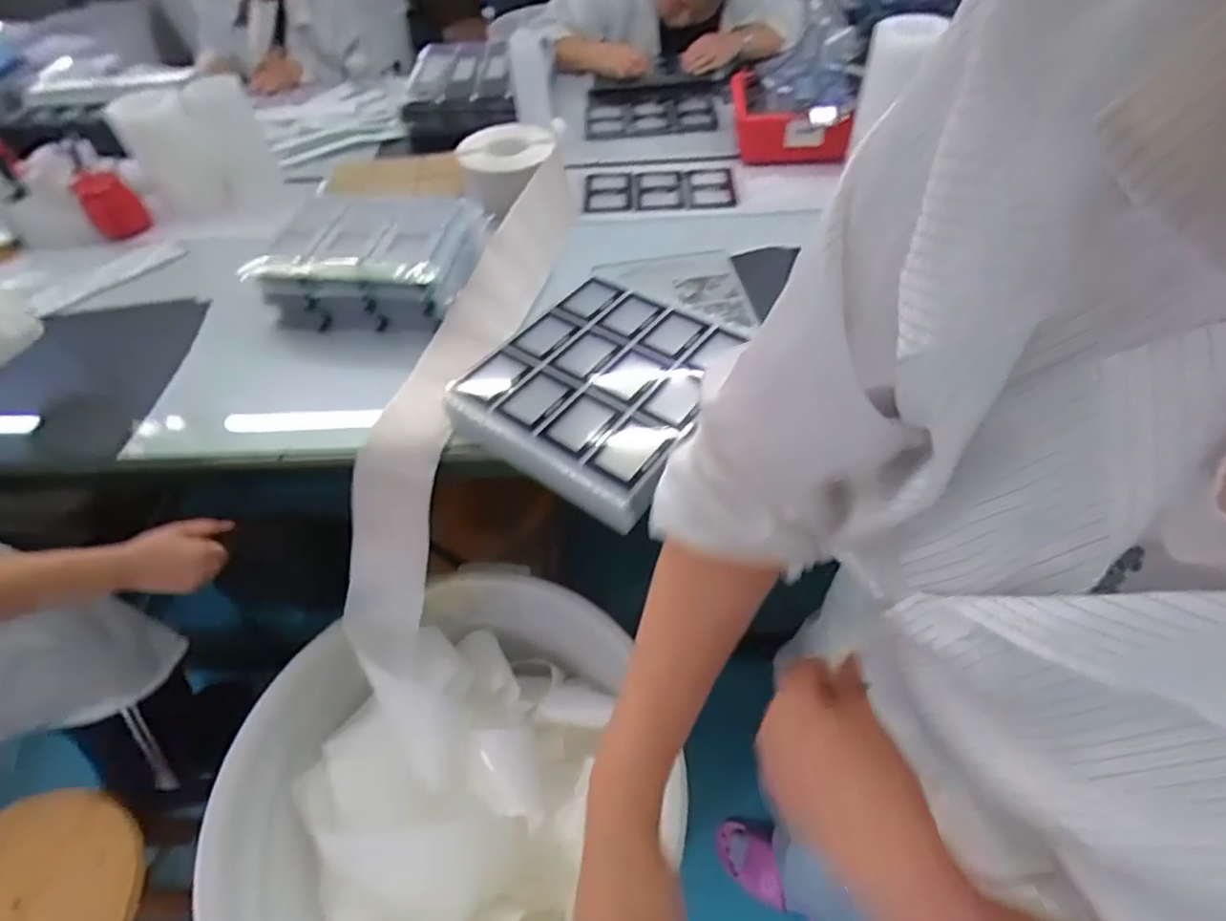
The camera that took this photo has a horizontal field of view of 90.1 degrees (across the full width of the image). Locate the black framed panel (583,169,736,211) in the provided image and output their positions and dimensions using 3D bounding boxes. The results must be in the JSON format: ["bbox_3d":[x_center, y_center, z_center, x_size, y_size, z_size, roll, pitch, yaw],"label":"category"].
[{"bbox_3d":[0.082,-0.493,1.106,0.262,0.017,0.140,-2,51,3],"label":"black framed panel"}]

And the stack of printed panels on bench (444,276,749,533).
[{"bbox_3d":[-0.011,-0.100,0.753,0.285,0.047,0.317,23,56,21],"label":"stack of printed panels on bench"}]

